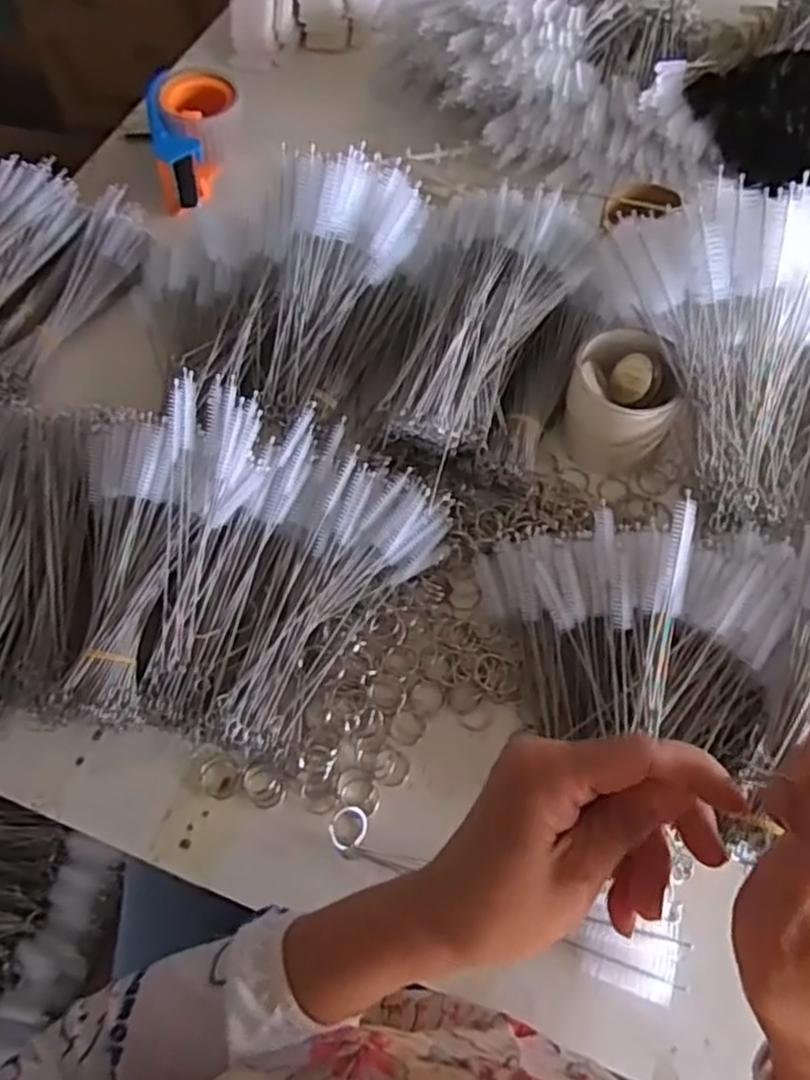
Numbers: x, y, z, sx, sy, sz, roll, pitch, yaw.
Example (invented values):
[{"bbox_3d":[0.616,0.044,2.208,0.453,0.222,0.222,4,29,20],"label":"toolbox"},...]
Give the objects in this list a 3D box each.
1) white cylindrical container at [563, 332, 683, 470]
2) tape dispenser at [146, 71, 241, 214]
[{"bbox_3d":[0.163,-0.104,0.544,0.075,0.082,0.071,-1,63,1],"label":"white cylindrical container"},{"bbox_3d":[-0.211,-0.413,0.733,0.090,0.058,0.156,-12,63,-5],"label":"tape dispenser"}]

